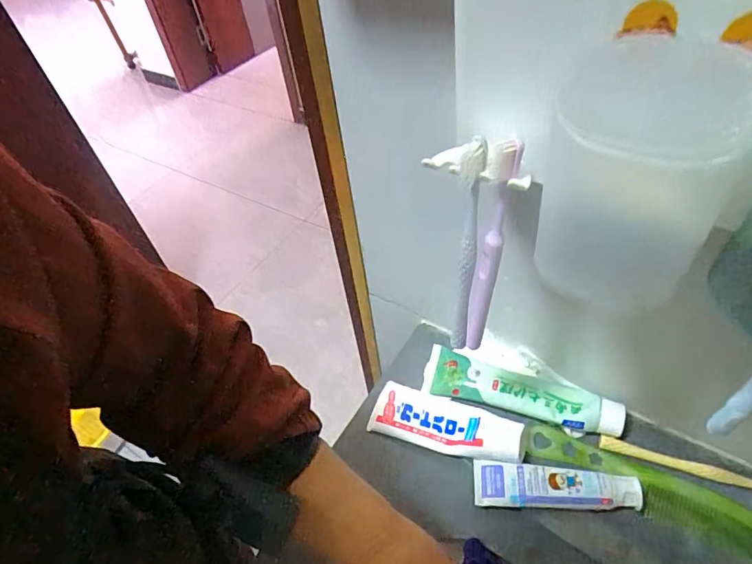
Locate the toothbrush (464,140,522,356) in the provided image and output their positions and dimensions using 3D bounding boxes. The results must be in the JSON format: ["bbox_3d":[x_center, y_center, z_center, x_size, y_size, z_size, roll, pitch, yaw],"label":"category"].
[{"bbox_3d":[0.072,-0.012,0.305,0.017,0.172,0.012,-8,47,-1],"label":"toothbrush"}]

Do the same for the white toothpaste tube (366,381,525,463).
[{"bbox_3d":[0.069,0.138,0.479,0.146,0.032,0.057,14,53,17],"label":"white toothpaste tube"}]

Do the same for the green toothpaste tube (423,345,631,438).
[{"bbox_3d":[0.146,0.110,0.492,0.193,0.026,0.047,13,52,16],"label":"green toothpaste tube"}]

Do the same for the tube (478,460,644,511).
[{"bbox_3d":[0.161,0.183,0.430,0.141,0.023,0.039,2,50,7],"label":"tube"}]

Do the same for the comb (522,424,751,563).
[{"bbox_3d":[0.239,0.186,0.435,0.212,0.010,0.046,20,55,21],"label":"comb"}]

